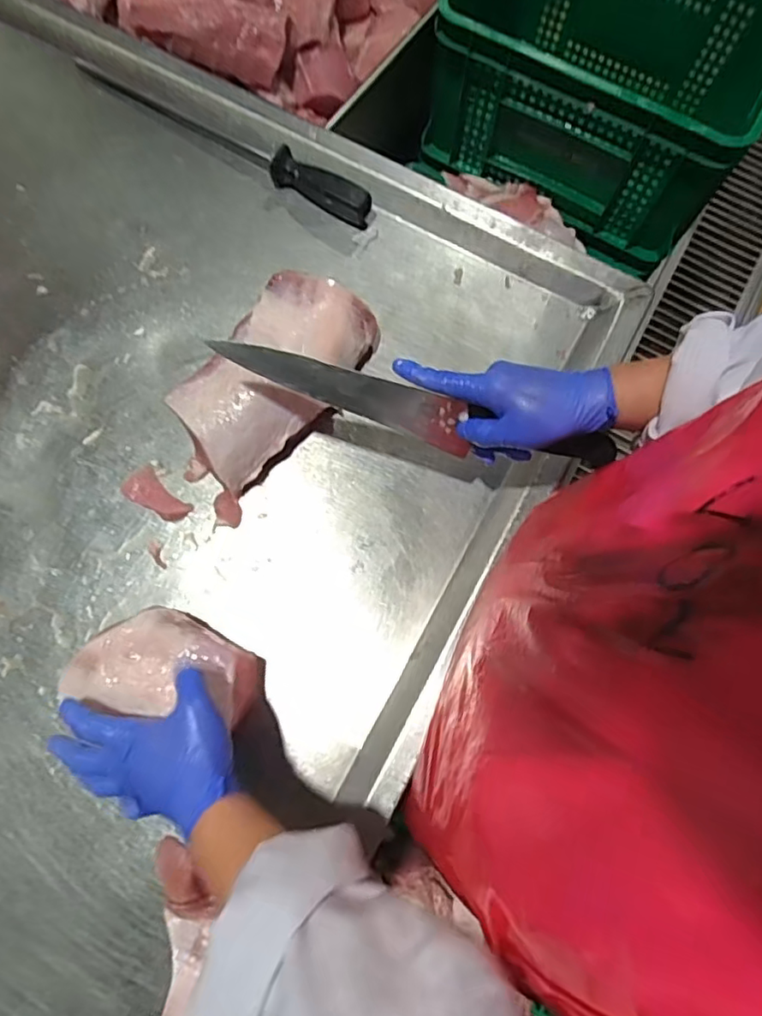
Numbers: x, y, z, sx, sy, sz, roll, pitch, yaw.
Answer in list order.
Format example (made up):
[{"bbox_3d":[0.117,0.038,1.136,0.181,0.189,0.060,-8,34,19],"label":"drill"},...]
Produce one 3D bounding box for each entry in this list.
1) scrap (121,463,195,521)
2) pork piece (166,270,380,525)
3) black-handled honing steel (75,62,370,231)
[{"bbox_3d":[-0.228,-0.011,0.594,0.070,0.006,0.035,38,80,7],"label":"scrap"},{"bbox_3d":[-0.116,-0.122,0.587,0.111,0.067,0.252,34,80,6],"label":"pork piece"},{"bbox_3d":[-0.178,-0.430,0.670,0.383,0.030,0.039,32,80,6],"label":"black-handled honing steel"}]

